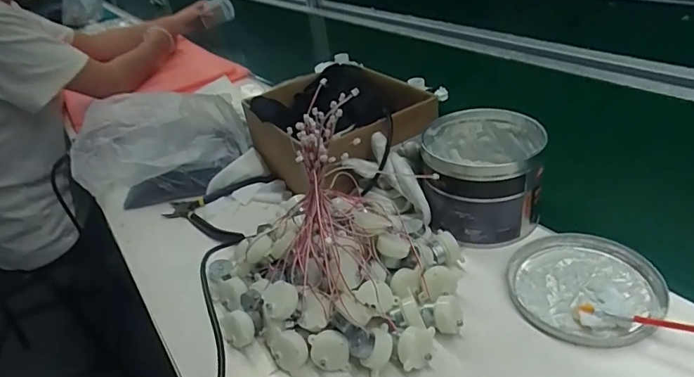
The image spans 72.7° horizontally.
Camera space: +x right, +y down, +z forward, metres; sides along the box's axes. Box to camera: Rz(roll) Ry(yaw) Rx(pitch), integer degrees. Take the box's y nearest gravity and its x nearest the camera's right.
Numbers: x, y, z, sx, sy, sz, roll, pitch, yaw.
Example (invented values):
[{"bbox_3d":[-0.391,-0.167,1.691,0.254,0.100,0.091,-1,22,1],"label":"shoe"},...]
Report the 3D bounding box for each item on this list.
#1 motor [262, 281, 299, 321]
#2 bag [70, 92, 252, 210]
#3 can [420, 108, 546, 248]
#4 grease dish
[{"bbox_3d":[-0.059,0.100,0.422,0.032,0.012,0.038,-29,47,-3],"label":"motor"},{"bbox_3d":[-0.261,-0.065,0.688,0.223,0.112,0.160,-16,35,-9],"label":"bag"},{"bbox_3d":[0.149,-0.022,0.526,0.125,0.087,0.125,-5,35,3],"label":"can"},{"bbox_3d":[0.222,0.086,0.442,0.126,0.016,0.137,-5,35,3],"label":"grease dish"}]

